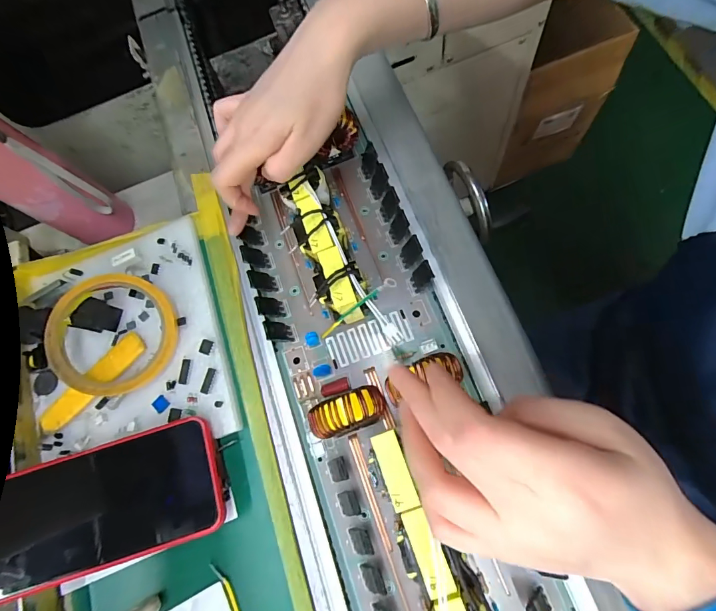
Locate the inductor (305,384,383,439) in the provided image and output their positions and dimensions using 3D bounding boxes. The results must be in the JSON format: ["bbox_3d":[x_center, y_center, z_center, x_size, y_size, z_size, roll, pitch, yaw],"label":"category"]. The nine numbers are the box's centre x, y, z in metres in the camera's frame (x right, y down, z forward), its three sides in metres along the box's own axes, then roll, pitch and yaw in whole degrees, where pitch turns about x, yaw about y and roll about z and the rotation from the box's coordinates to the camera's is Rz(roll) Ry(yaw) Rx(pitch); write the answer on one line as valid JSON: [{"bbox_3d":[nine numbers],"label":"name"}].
[{"bbox_3d":[-0.007,0.076,0.283,0.051,0.046,0.023,-21,72,-6],"label":"inductor"}]

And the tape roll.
[{"bbox_3d":[-0.190,0.021,0.310,0.093,0.020,0.090,0,71,1],"label":"tape roll"}]

